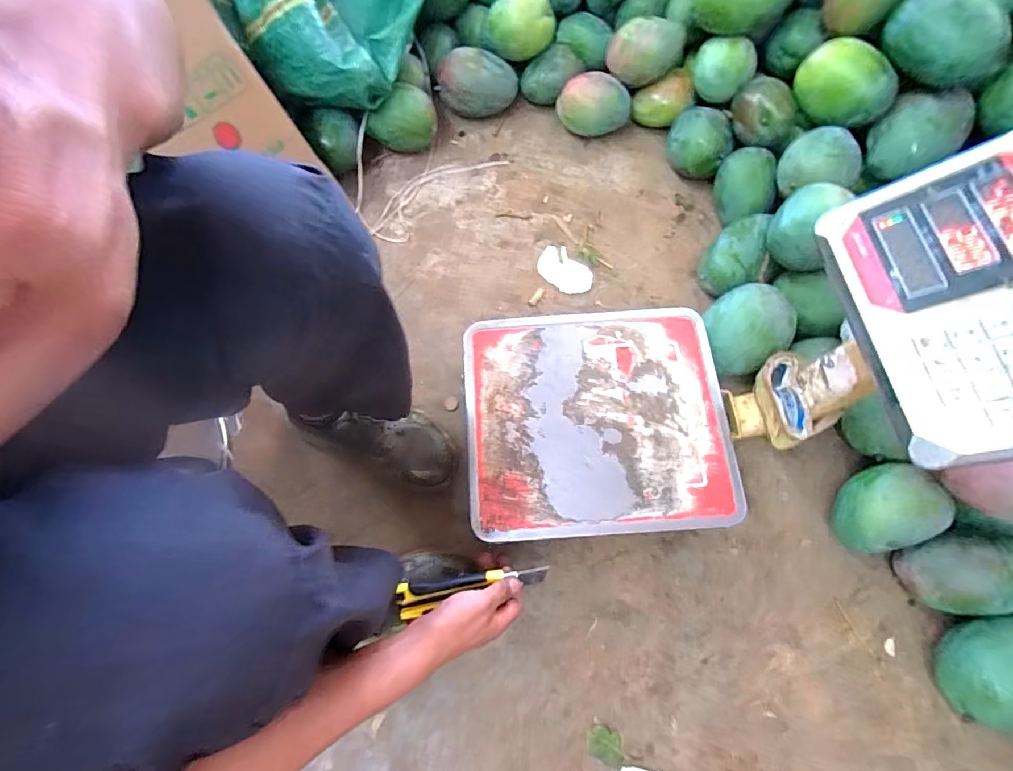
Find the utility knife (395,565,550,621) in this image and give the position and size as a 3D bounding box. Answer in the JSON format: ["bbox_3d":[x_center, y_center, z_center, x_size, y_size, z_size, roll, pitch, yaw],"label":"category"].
[{"bbox_3d":[-0.038,0.232,0.510,0.170,0.026,0.036,-8,69,-5],"label":"utility knife"}]

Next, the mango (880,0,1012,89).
[{"bbox_3d":[0.574,-0.462,0.589,0.075,0.073,0.146,-41,72,-12],"label":"mango"}]

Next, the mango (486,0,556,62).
[{"bbox_3d":[0.023,-0.663,0.823,0.133,0.084,0.080,-2,69,2],"label":"mango"}]

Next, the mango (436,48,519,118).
[{"bbox_3d":[-0.059,-0.573,0.867,0.143,0.101,0.097,22,72,11],"label":"mango"}]

